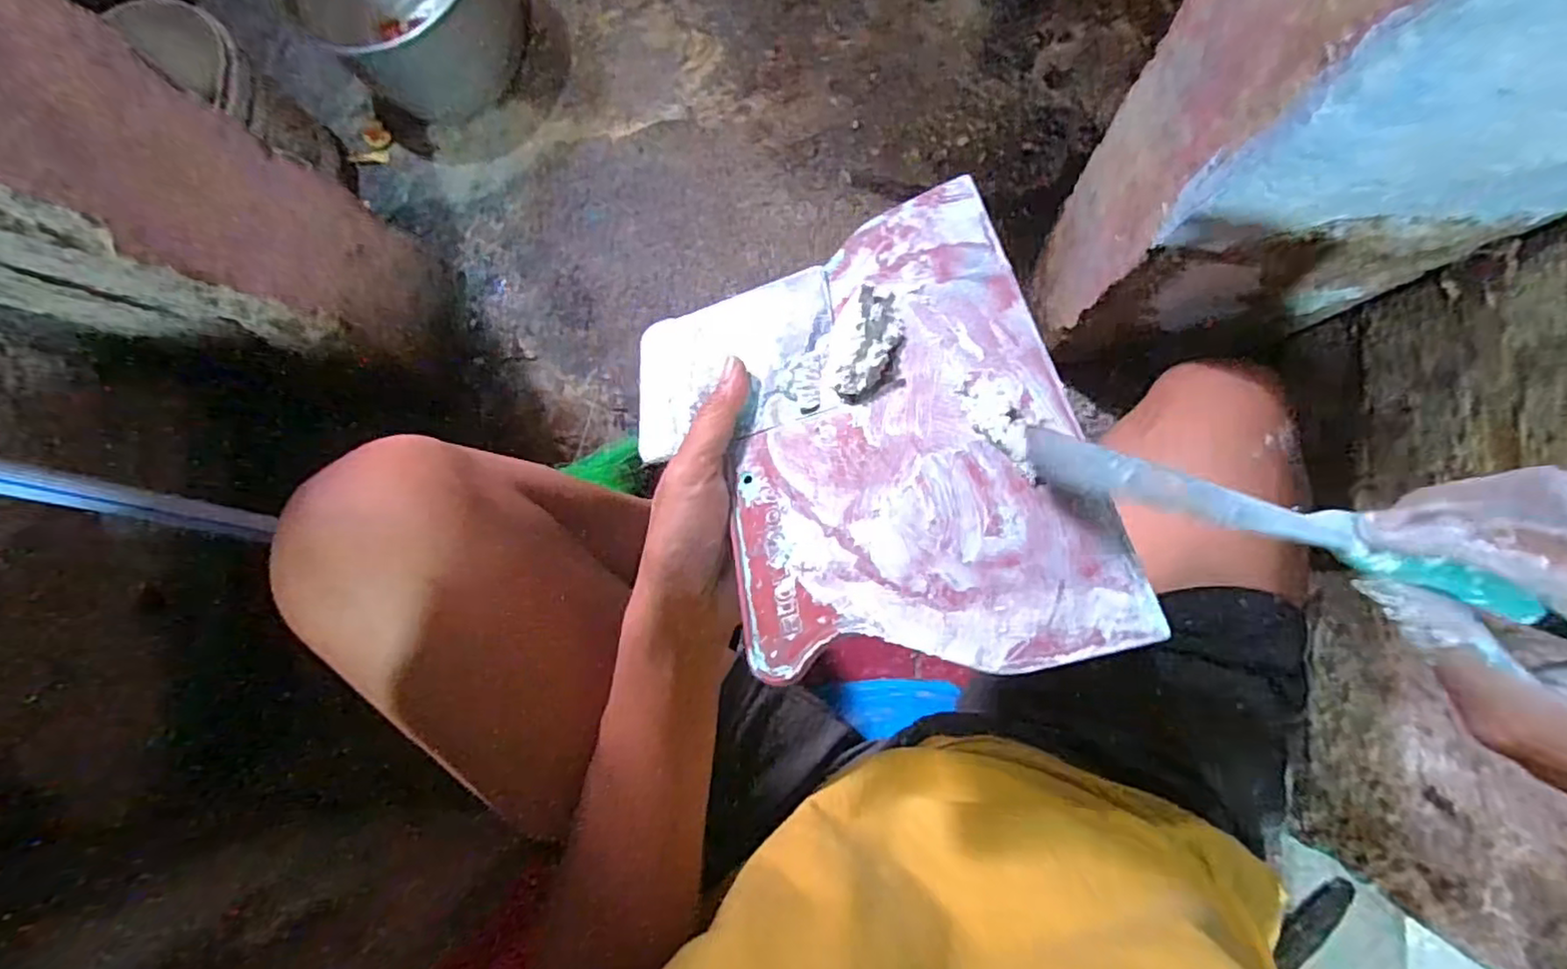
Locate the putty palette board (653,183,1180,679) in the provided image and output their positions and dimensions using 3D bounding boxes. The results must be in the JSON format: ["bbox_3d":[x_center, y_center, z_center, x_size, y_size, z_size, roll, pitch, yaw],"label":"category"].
[{"bbox_3d":[0.023,-0.017,0.273,0.172,0.013,0.205,-22,61,18],"label":"putty palette board"}]

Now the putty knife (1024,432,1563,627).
[{"bbox_3d":[0.159,0.012,0.216,0.156,0.016,0.016,20,87,14],"label":"putty knife"}]

